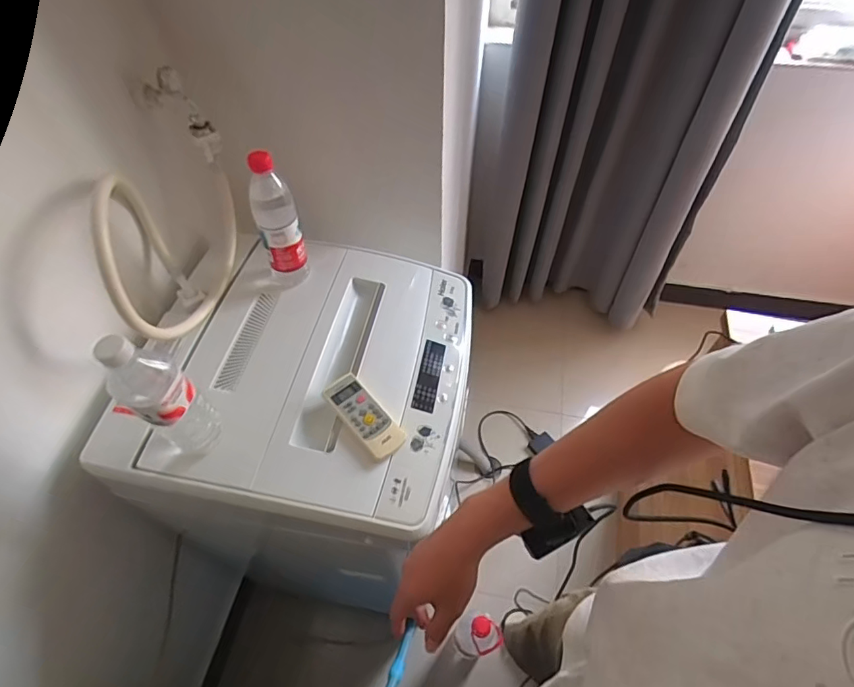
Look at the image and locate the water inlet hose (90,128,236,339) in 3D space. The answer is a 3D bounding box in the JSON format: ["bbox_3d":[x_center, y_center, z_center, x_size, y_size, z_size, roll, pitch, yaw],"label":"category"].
[{"bbox_3d":[-0.363,-0.151,0.729,0.154,0.224,0.302,-13,55,-9],"label":"water inlet hose"}]

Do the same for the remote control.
[{"bbox_3d":[-0.087,0.100,0.686,0.131,0.029,0.055,39,63,25],"label":"remote control"}]

